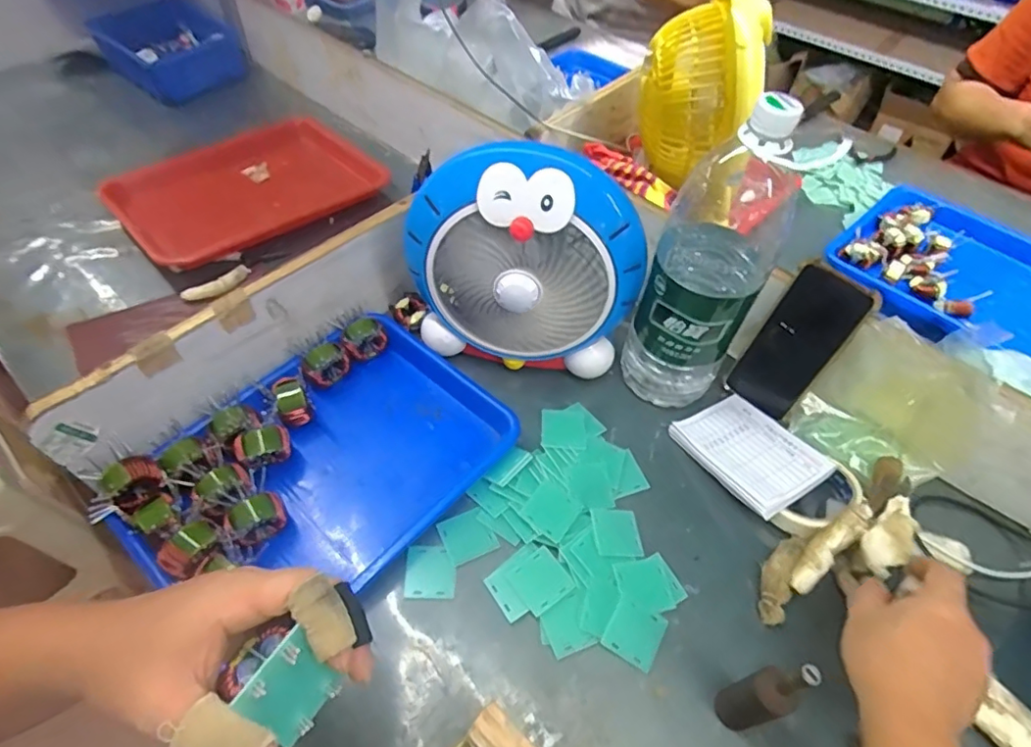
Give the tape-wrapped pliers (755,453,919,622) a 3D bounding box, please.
[{"bbox_3d":[0.296,0.152,0.503,0.198,0.045,0.067,-34,60,-8],"label":"tape-wrapped pliers"}]

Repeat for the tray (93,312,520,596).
[{"bbox_3d":[-0.184,0.079,0.544,0.247,0.058,0.331,36,61,23],"label":"tray"}]

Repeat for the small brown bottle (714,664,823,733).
[{"bbox_3d":[0.174,0.228,0.397,0.023,0.139,0.031,-19,56,-14],"label":"small brown bottle"}]

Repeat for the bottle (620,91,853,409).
[{"bbox_3d":[0.177,-0.088,0.531,0.097,0.313,0.087,-6,53,-7],"label":"bottle"}]

